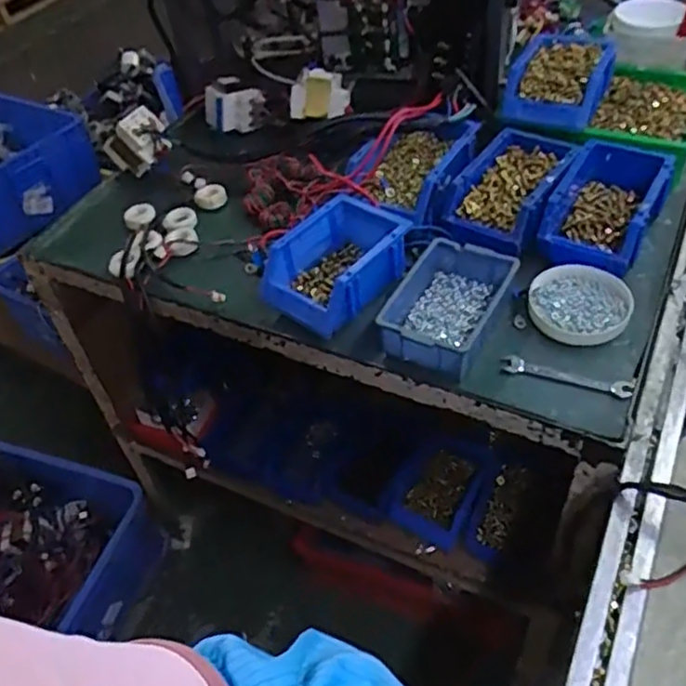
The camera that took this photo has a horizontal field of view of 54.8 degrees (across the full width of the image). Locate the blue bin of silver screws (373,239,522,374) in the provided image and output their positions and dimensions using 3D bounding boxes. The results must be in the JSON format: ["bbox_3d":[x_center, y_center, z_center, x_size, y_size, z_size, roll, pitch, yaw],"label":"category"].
[{"bbox_3d":[0.110,-0.041,0.702,0.108,0.045,0.156,19,53,25],"label":"blue bin of silver screws"}]

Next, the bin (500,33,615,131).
[{"bbox_3d":[0.280,-0.344,0.860,0.114,0.058,0.165,15,51,21],"label":"bin"}]

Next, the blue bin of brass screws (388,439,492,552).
[{"bbox_3d":[0.146,0.209,0.998,0.116,0.058,0.167,21,54,25],"label":"blue bin of brass screws"}]

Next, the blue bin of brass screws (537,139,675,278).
[{"bbox_3d":[0.303,-0.155,0.765,0.105,0.074,0.185,22,54,26],"label":"blue bin of brass screws"}]

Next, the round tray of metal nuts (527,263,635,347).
[{"bbox_3d":[0.253,-0.042,0.704,0.102,0.022,0.097,-4,47,5],"label":"round tray of metal nuts"}]

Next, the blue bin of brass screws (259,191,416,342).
[{"bbox_3d":[-0.002,-0.093,0.748,0.113,0.069,0.176,30,58,31],"label":"blue bin of brass screws"}]

